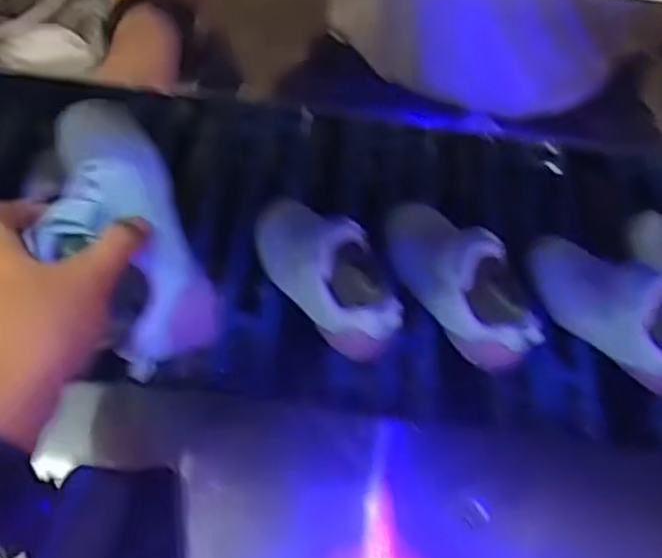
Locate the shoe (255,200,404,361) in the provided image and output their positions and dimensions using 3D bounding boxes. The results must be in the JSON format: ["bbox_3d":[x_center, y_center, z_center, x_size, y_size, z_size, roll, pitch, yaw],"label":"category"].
[{"bbox_3d":[-0.006,-0.011,0.609,0.070,0.076,0.178,-34,66,-18],"label":"shoe"}]

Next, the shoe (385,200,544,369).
[{"bbox_3d":[0.108,-0.006,0.619,0.070,0.074,0.185,-29,64,-15],"label":"shoe"}]

